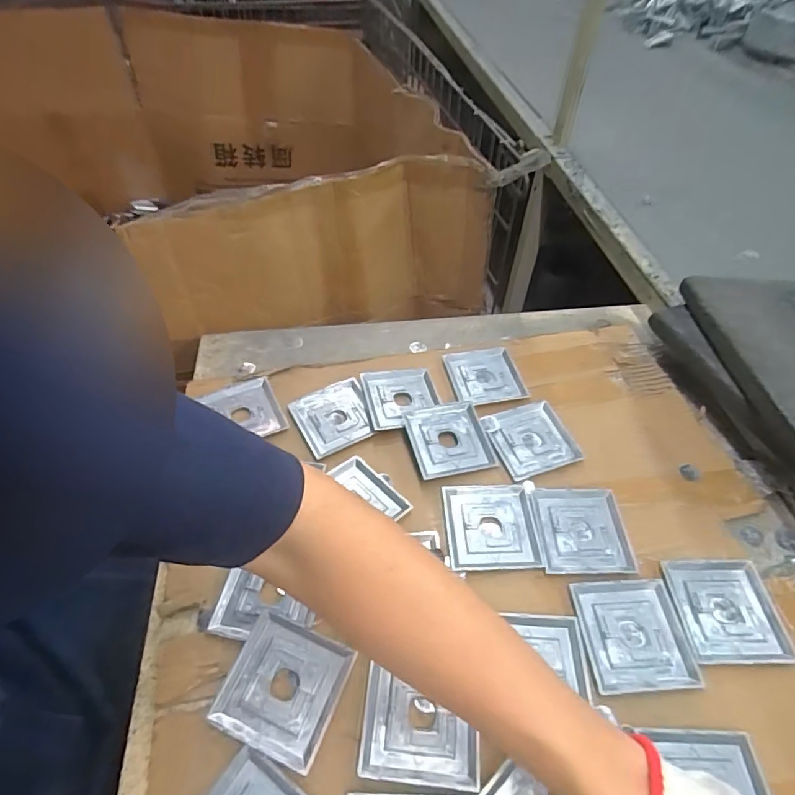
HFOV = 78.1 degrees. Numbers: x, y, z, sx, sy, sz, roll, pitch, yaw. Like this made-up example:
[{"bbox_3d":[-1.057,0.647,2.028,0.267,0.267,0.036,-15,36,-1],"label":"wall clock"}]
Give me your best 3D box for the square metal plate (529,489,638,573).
[{"bbox_3d":[0.187,0.133,0.499,0.090,0.004,0.089,1,48,-2],"label":"square metal plate"}]

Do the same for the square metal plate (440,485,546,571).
[{"bbox_3d":[0.094,0.132,0.500,0.087,0.007,0.088,0,49,-3],"label":"square metal plate"}]

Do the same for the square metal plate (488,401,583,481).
[{"bbox_3d":[0.157,0.047,0.572,0.089,0.004,0.086,-12,50,-13],"label":"square metal plate"}]

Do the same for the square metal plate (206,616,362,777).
[{"bbox_3d":[-0.094,0.235,0.399,0.090,0.009,0.088,19,50,13],"label":"square metal plate"}]

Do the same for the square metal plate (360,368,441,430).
[{"bbox_3d":[0.006,0.000,0.603,0.088,0.013,0.088,-9,50,-11],"label":"square metal plate"}]

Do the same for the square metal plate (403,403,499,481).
[{"bbox_3d":[0.059,0.047,0.561,0.087,0.011,0.088,-10,50,-12],"label":"square metal plate"}]

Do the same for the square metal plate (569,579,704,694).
[{"bbox_3d":[0.210,0.210,0.437,0.088,0.004,0.090,-1,49,-4],"label":"square metal plate"}]

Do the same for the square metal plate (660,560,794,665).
[{"bbox_3d":[0.303,0.195,0.451,0.091,0.005,0.090,1,48,-2],"label":"square metal plate"}]

